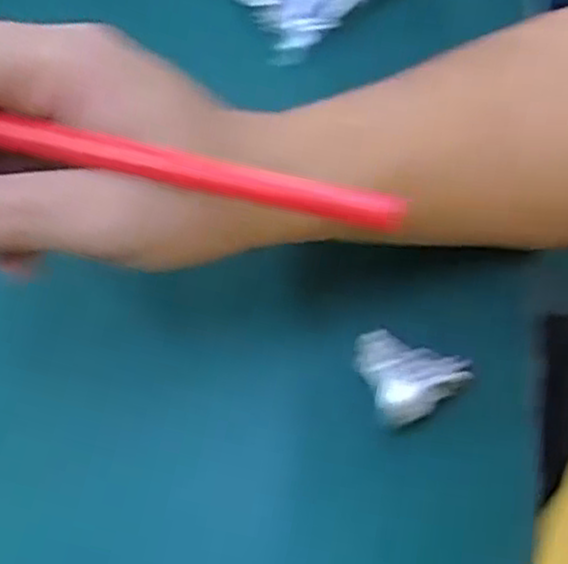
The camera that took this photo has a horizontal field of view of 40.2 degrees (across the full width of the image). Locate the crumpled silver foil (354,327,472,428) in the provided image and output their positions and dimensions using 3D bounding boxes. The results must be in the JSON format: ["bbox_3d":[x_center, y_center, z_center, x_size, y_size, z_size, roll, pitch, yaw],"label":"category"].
[{"bbox_3d":[0.045,0.037,0.293,0.043,0.006,0.034,17,56,20],"label":"crumpled silver foil"}]

